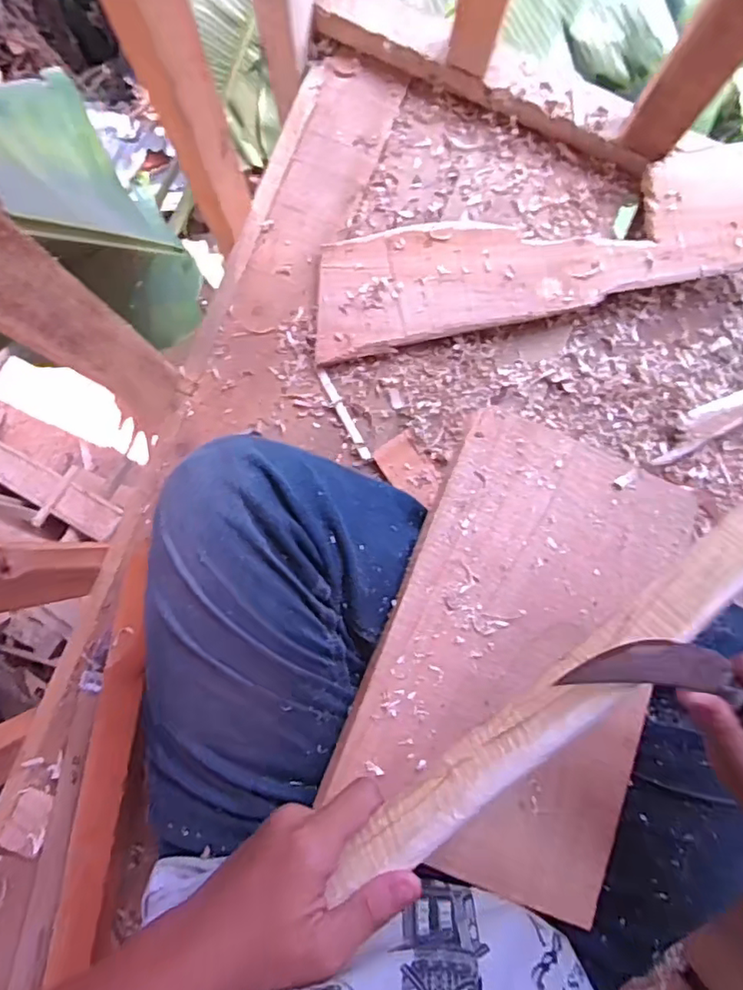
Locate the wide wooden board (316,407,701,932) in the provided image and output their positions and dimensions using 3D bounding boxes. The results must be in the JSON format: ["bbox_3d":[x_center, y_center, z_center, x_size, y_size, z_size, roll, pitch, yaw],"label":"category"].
[{"bbox_3d":[0.117,0.106,0.427,0.202,0.011,0.321,23,75,-5],"label":"wide wooden board"}]

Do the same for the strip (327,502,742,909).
[{"bbox_3d":[0.106,0.095,0.293,0.323,0.007,0.033,-43,44,5],"label":"strip"}]

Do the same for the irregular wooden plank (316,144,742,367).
[{"bbox_3d":[0.163,-0.243,0.596,0.452,0.015,0.118,-13,92,2],"label":"irregular wooden plank"}]

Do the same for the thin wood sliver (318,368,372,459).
[{"bbox_3d":[-0.029,-0.085,0.613,0.010,0.004,0.106,-27,87,-2],"label":"thin wood sliver"}]

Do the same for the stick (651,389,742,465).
[{"bbox_3d":[0.370,-0.084,0.607,0.166,0.026,0.035,-27,87,-2],"label":"stick"}]

